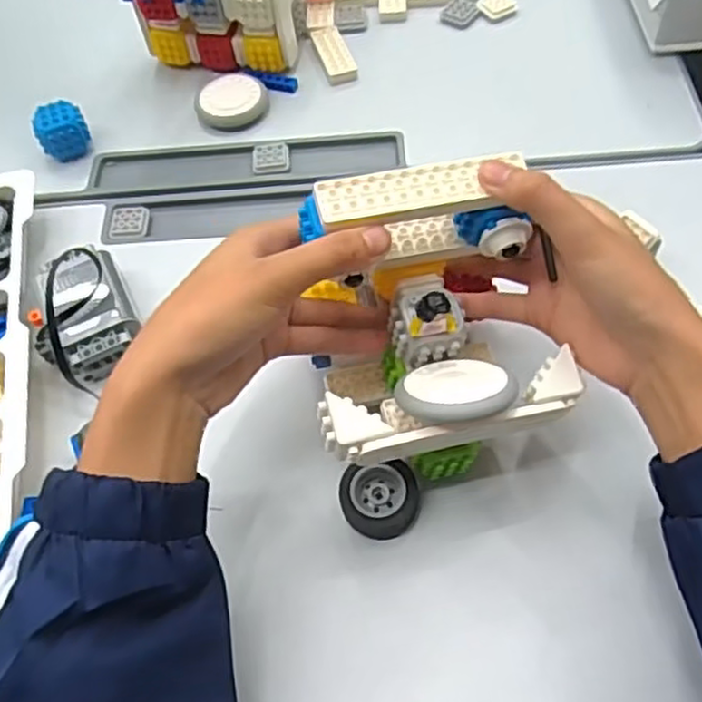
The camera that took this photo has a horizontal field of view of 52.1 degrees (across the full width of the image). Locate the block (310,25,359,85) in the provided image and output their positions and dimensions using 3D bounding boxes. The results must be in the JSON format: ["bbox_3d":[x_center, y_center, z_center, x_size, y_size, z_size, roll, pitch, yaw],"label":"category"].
[{"bbox_3d":[-0.014,-0.250,0.599,0.026,0.009,0.062,-19,59,-6],"label":"block"}]

